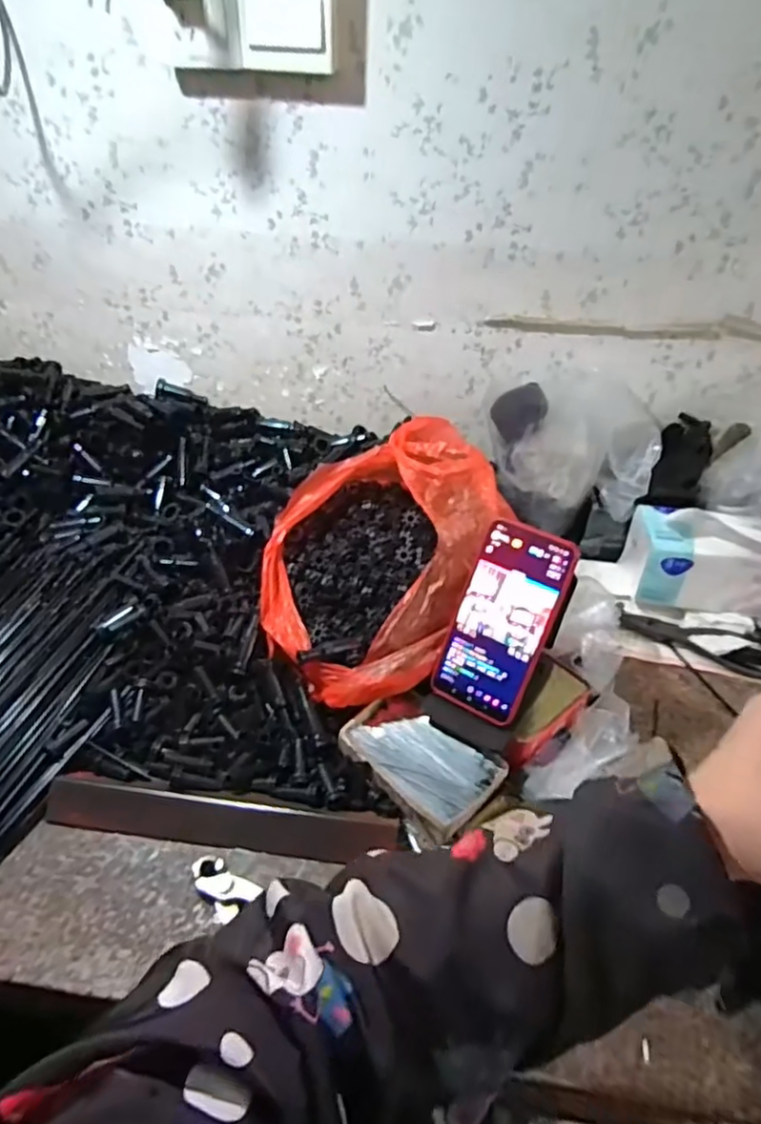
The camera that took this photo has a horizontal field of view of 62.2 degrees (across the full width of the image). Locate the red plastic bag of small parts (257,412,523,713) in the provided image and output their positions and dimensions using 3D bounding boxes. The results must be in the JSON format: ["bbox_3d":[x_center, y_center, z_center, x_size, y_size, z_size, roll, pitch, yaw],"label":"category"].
[{"bbox_3d":[-0.005,-0.008,0.614,0.208,0.162,0.252,19,41,22],"label":"red plastic bag of small parts"}]

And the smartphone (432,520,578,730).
[{"bbox_3d":[0.101,0.051,0.527,0.079,0.164,0.007,23,15,24],"label":"smartphone"}]

